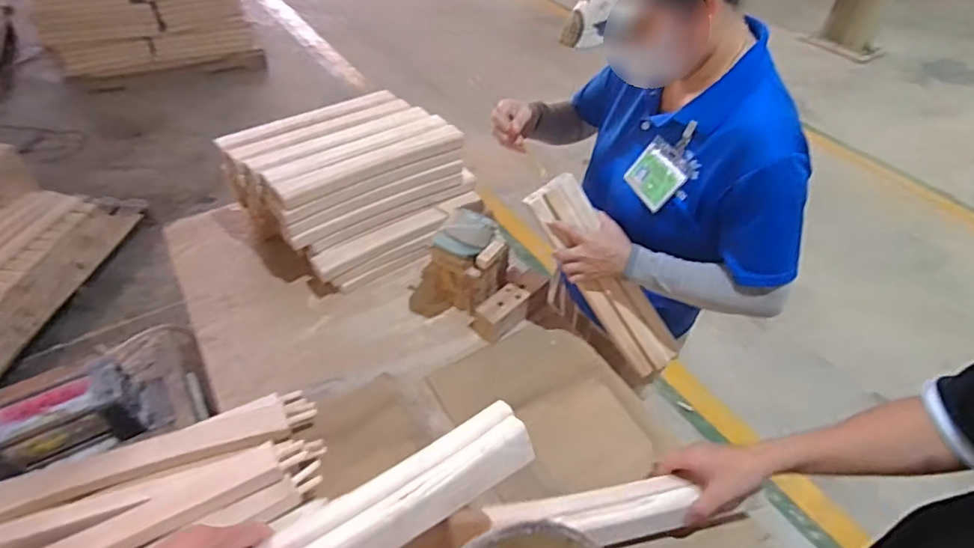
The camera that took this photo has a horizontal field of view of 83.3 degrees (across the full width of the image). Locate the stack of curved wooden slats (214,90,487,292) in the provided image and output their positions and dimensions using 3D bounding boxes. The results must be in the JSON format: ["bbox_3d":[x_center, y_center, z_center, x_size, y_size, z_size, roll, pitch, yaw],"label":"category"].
[{"bbox_3d":[-0.259,-0.170,1.102,0.390,0.223,0.296,-29,54,-28],"label":"stack of curved wooden slats"}]

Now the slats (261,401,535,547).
[{"bbox_3d":[-0.118,0.234,0.517,0.362,0.038,0.075,-26,53,-25],"label":"slats"}]

